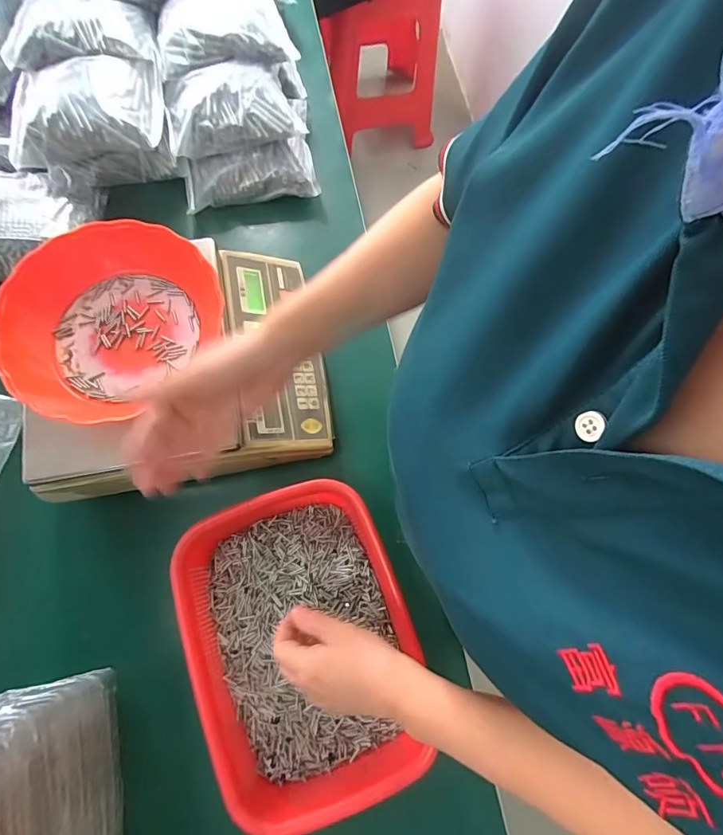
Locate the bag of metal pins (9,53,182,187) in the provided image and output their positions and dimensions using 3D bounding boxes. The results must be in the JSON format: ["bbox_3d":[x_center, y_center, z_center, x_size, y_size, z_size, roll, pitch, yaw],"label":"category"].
[{"bbox_3d":[-0.363,-0.396,0.602,0.203,0.088,0.136,-4,73,-4],"label":"bag of metal pins"}]

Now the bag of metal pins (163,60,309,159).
[{"bbox_3d":[-0.178,-0.426,0.605,0.174,0.045,0.130,-14,74,-7],"label":"bag of metal pins"}]

